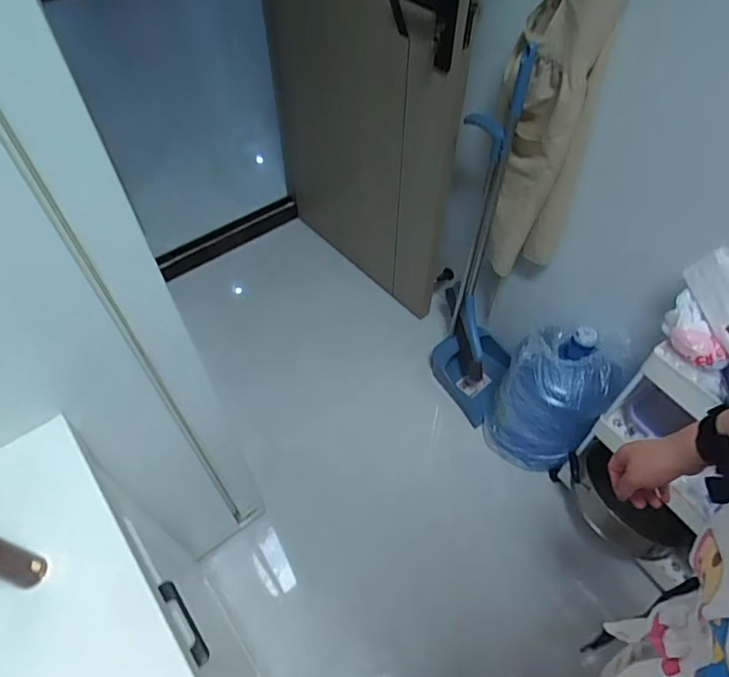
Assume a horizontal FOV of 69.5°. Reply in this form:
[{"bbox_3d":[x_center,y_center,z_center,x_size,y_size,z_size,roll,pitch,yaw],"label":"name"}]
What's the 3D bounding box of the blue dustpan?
[{"bbox_3d":[0.316,-0.171,1.315,0.235,0.991,0.317,17,56,11],"label":"blue dustpan"}]

